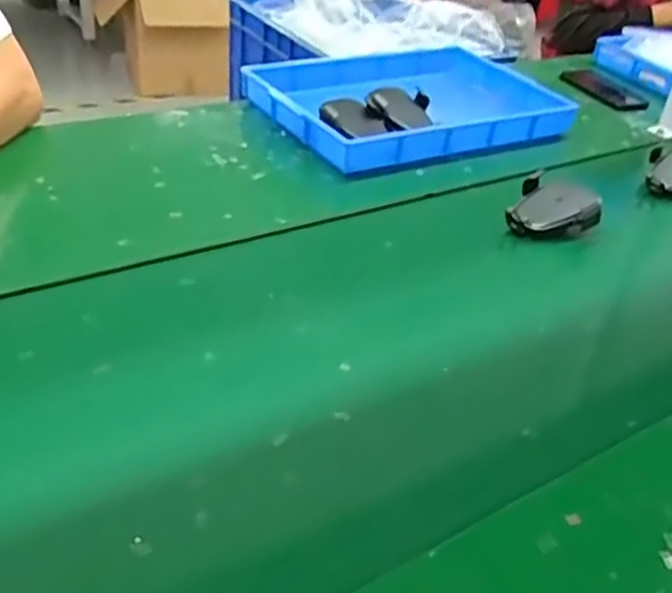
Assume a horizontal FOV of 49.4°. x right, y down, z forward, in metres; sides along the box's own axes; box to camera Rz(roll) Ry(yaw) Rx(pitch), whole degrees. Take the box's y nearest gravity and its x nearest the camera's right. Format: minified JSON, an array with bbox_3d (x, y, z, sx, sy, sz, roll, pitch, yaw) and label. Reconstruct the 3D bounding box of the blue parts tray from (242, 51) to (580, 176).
[{"bbox_3d":[0.118,-0.303,1.112,0.444,0.053,0.335,-18,40,-32],"label":"blue parts tray"}]

